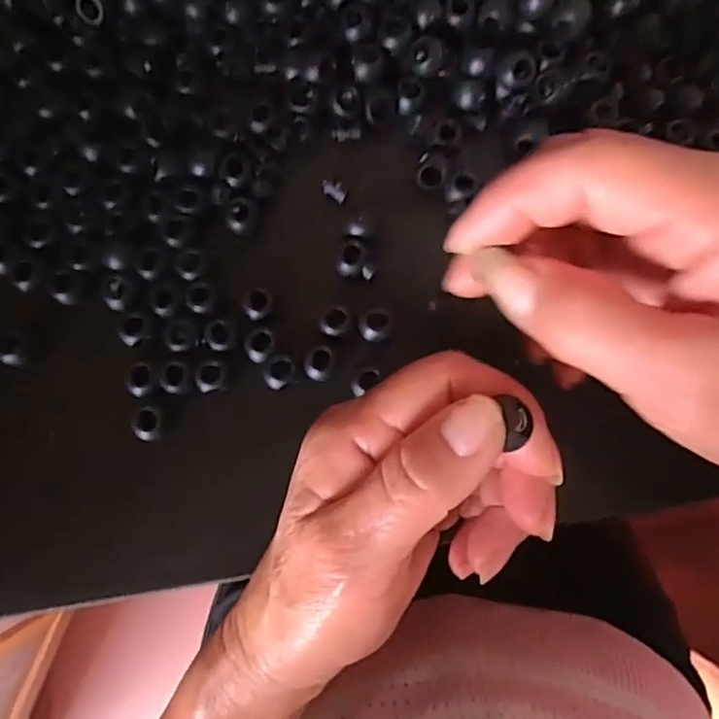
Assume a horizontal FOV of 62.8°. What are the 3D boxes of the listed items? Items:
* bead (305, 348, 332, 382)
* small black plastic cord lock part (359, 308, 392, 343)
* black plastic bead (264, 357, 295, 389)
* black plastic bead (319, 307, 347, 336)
[{"bbox_3d":[-0.016,0.002,0.234,0.010,0.007,0.013,14,84,1],"label":"bead"},{"bbox_3d":[0.006,-0.014,0.238,0.013,0.010,0.012,0,84,0],"label":"small black plastic cord lock part"},{"bbox_3d":[-0.032,0.005,0.232,0.013,0.007,0.011,-45,83,-6],"label":"black plastic bead"},{"bbox_3d":[-0.010,-0.015,0.236,0.010,0.006,0.011,0,84,0],"label":"black plastic bead"}]

